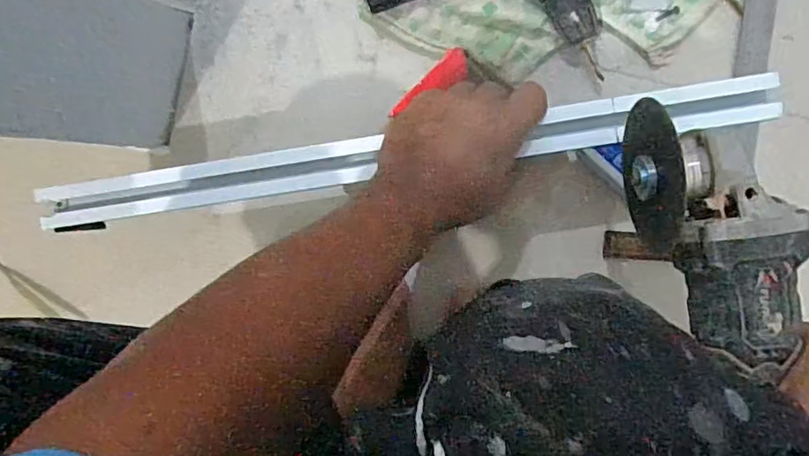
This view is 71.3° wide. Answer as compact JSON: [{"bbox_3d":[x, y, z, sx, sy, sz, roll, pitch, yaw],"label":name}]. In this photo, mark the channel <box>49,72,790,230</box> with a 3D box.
[{"bbox_3d":[-0.007,-0.058,0.447,0.571,0.037,0.036,-8,97,5],"label":"channel"}]

